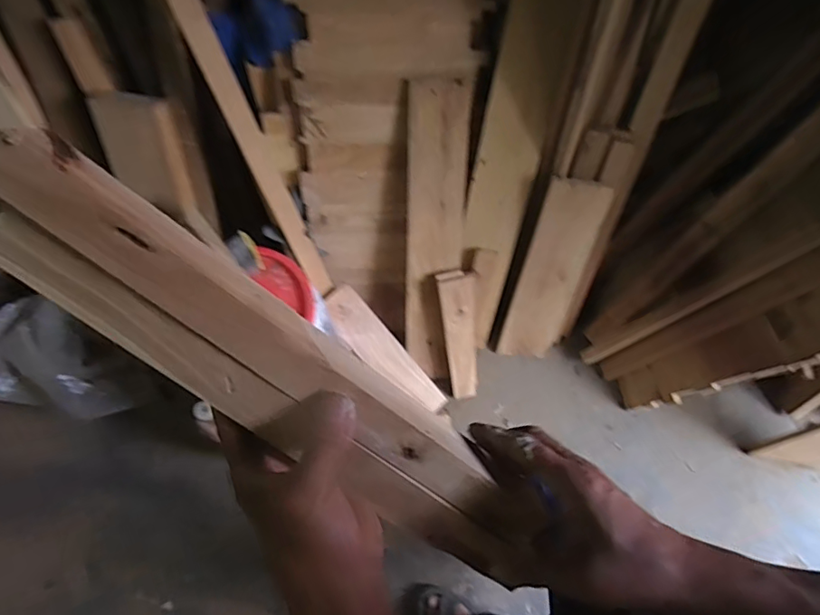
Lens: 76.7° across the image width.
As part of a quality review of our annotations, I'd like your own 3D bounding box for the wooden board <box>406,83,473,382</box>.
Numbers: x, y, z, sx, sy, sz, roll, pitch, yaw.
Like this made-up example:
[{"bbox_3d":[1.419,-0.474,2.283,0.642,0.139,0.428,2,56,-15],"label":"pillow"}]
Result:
[{"bbox_3d":[0.055,-0.136,1.180,0.130,0.700,0.028,1,31,-2],"label":"wooden board"}]

